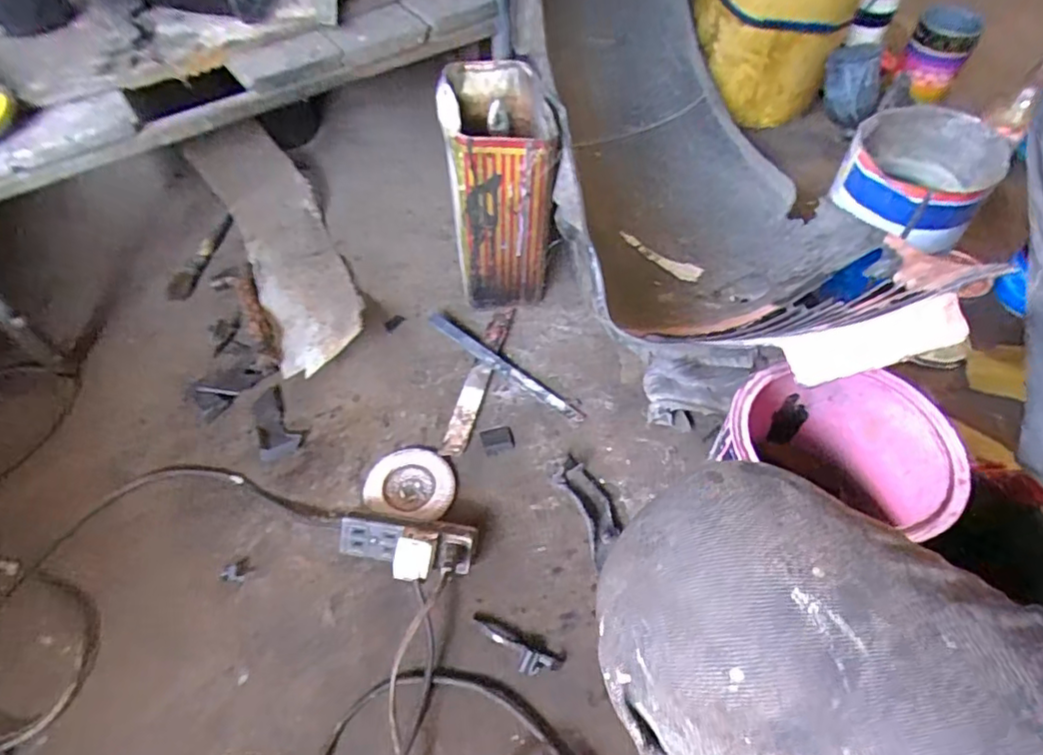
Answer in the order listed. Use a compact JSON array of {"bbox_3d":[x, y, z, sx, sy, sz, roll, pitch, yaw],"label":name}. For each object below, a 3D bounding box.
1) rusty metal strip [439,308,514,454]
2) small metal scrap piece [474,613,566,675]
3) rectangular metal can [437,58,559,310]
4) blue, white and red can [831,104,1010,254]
[{"bbox_3d":[-0.051,-0.002,0.709,0.025,0.015,0.219,12,55,8],"label":"rusty metal strip"},{"bbox_3d":[-0.006,0.244,0.530,0.089,0.010,0.030,20,57,14],"label":"small metal scrap piece"},{"bbox_3d":[-0.030,-0.239,0.743,0.113,0.257,0.202,-5,54,-4],"label":"rectangular metal can"},{"bbox_3d":[0.465,-0.239,0.691,0.145,0.093,0.185,35,61,22],"label":"blue, white and red can"}]

